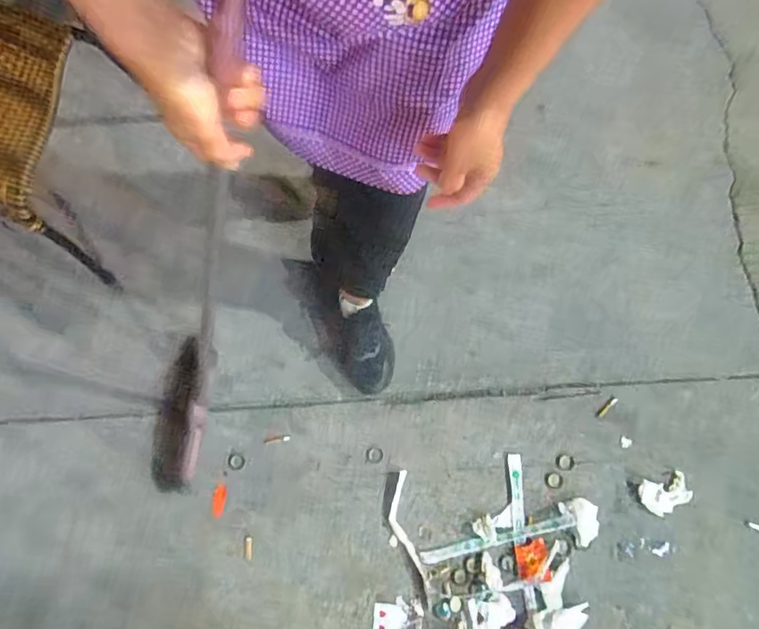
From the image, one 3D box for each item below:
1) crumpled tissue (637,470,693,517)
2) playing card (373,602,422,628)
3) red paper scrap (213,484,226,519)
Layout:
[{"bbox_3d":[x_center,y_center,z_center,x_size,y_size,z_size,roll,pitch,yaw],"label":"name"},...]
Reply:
[{"bbox_3d":[0.527,0.332,1.019,0.089,0.014,0.063,-21,77,-3],"label":"crumpled tissue"},{"bbox_3d":[0.032,0.557,0.994,0.086,0.004,0.062,5,77,3],"label":"playing card"},{"bbox_3d":[-0.302,0.352,1.038,0.023,0.006,0.059,6,77,3],"label":"red paper scrap"}]

